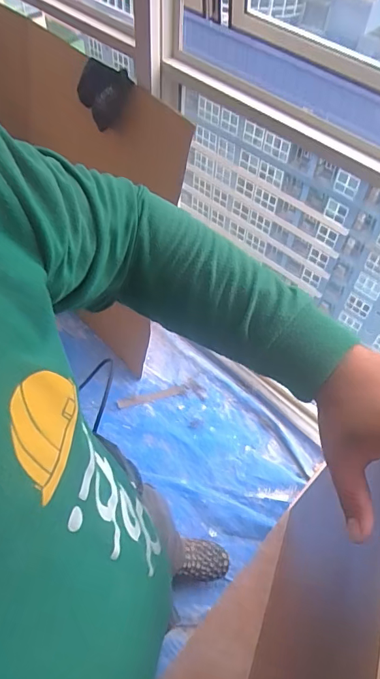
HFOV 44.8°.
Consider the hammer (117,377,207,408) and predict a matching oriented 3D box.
[{"bbox_3d":[-0.102,0.193,1.624,0.301,0.031,0.082,-4,55,-6],"label":"hammer"}]

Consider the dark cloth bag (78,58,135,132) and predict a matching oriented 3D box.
[{"bbox_3d":[-0.234,-0.654,1.235,0.189,0.145,0.026,46,30,21],"label":"dark cloth bag"}]

